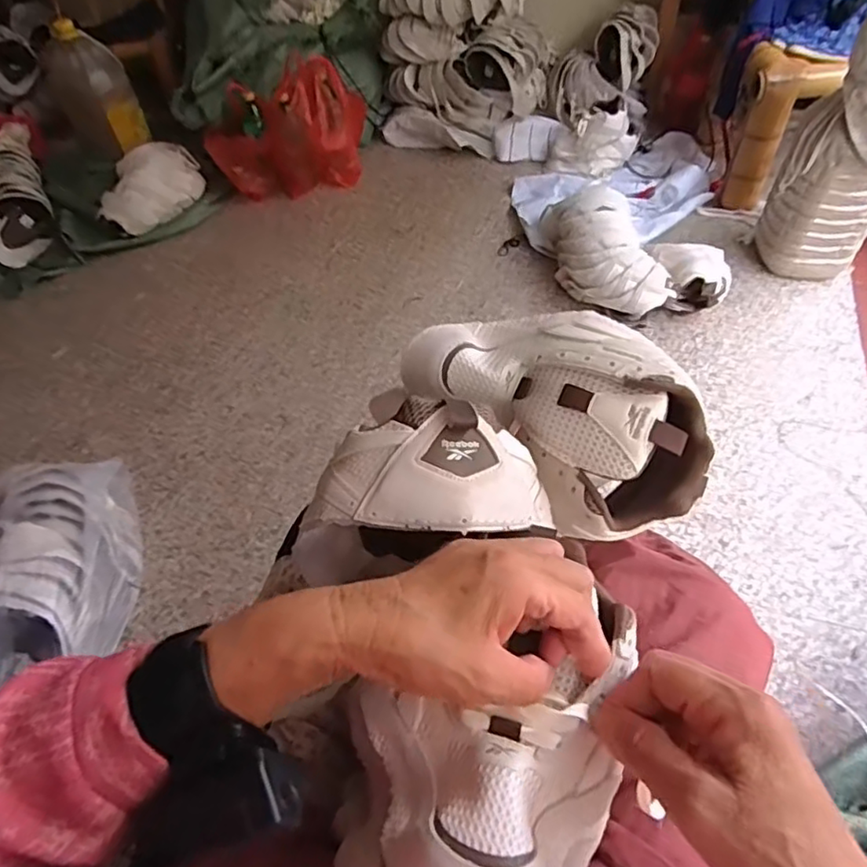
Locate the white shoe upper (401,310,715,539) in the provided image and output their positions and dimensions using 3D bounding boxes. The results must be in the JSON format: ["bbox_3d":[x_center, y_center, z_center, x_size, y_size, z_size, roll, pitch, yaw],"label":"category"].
[{"bbox_3d":[0.089,-0.018,0.422,0.197,0.084,0.122,28,58,26],"label":"white shoe upper"}]

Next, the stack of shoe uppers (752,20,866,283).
[{"bbox_3d":[0.790,-0.528,1.169,0.204,0.447,0.149,22,56,22],"label":"stack of shoe uppers"}]

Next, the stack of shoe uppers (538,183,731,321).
[{"bbox_3d":[0.414,-0.394,1.291,0.294,0.156,0.360,-10,50,-2],"label":"stack of shoe uppers"}]

